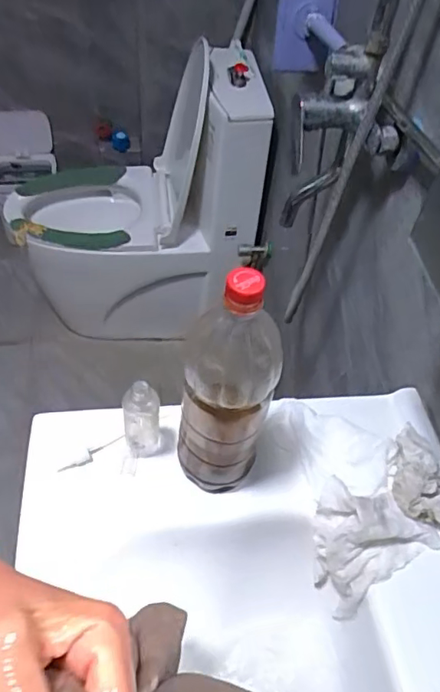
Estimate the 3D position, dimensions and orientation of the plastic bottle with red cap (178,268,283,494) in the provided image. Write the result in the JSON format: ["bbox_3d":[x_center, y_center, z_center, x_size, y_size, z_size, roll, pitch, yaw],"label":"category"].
[{"bbox_3d":[0.007,0.048,0.504,0.073,0.265,0.060,-20,55,-21],"label":"plastic bottle with red cap"}]

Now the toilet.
[{"bbox_3d":[-0.244,-0.424,1.594,0.662,0.746,0.473,1,50,-5],"label":"toilet"}]

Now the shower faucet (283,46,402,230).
[{"bbox_3d":[0.168,-0.273,0.762,0.146,0.247,0.107,19,51,10],"label":"shower faucet"}]

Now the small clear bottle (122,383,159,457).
[{"bbox_3d":[-0.083,0.078,0.584,0.037,0.121,0.033,0,50,-6],"label":"small clear bottle"}]

